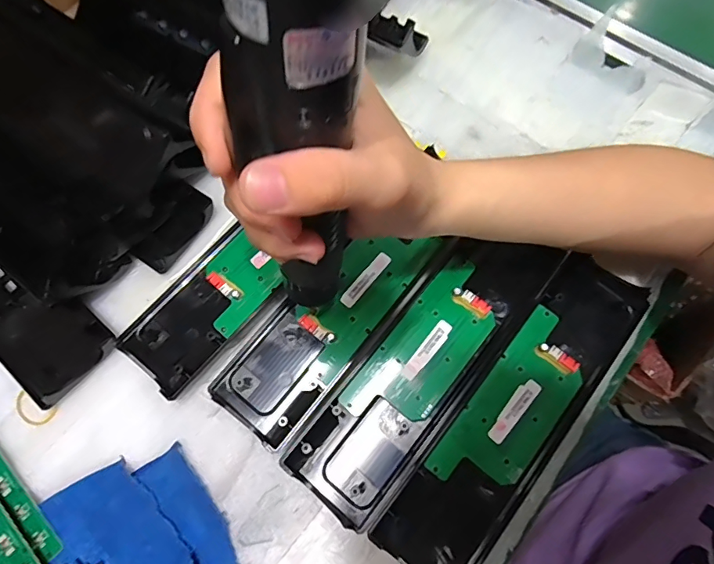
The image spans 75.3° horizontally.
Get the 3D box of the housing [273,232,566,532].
[{"bbox_3d":[0.049,0.053,0.322,0.073,0.014,0.229,38,77,13],"label":"housing"}]

